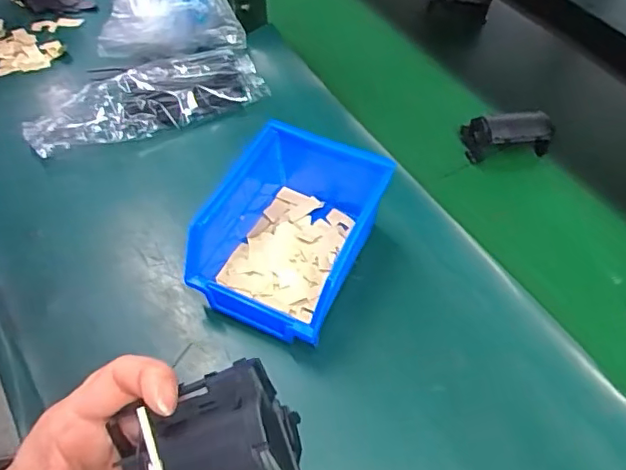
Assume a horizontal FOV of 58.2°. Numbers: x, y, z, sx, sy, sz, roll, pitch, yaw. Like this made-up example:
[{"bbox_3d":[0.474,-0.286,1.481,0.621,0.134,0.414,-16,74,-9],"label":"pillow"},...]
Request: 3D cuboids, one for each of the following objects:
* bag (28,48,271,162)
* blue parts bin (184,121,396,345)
[{"bbox_3d":[-0.164,-0.132,0.554,0.228,0.036,0.083,-17,57,-13],"label":"bag"},{"bbox_3d":[-0.016,-0.001,0.427,0.104,0.082,0.142,22,57,14],"label":"blue parts bin"}]

